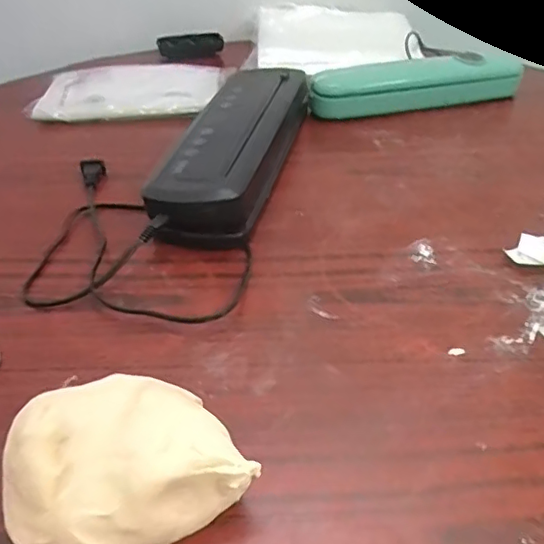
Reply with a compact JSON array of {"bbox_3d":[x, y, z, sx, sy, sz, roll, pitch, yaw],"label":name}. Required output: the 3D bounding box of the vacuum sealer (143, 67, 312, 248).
[{"bbox_3d":[-0.039,-0.145,0.648,0.115,0.061,0.351,8,42,10],"label":"vacuum sealer"}]

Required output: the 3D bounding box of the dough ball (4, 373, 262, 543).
[{"bbox_3d":[-0.095,0.121,0.351,0.131,0.063,0.112,-23,46,-24],"label":"dough ball"}]

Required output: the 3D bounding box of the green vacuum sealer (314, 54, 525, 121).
[{"bbox_3d":[0.201,-0.257,0.774,0.307,0.057,0.043,-9,42,-10],"label":"green vacuum sealer"}]

